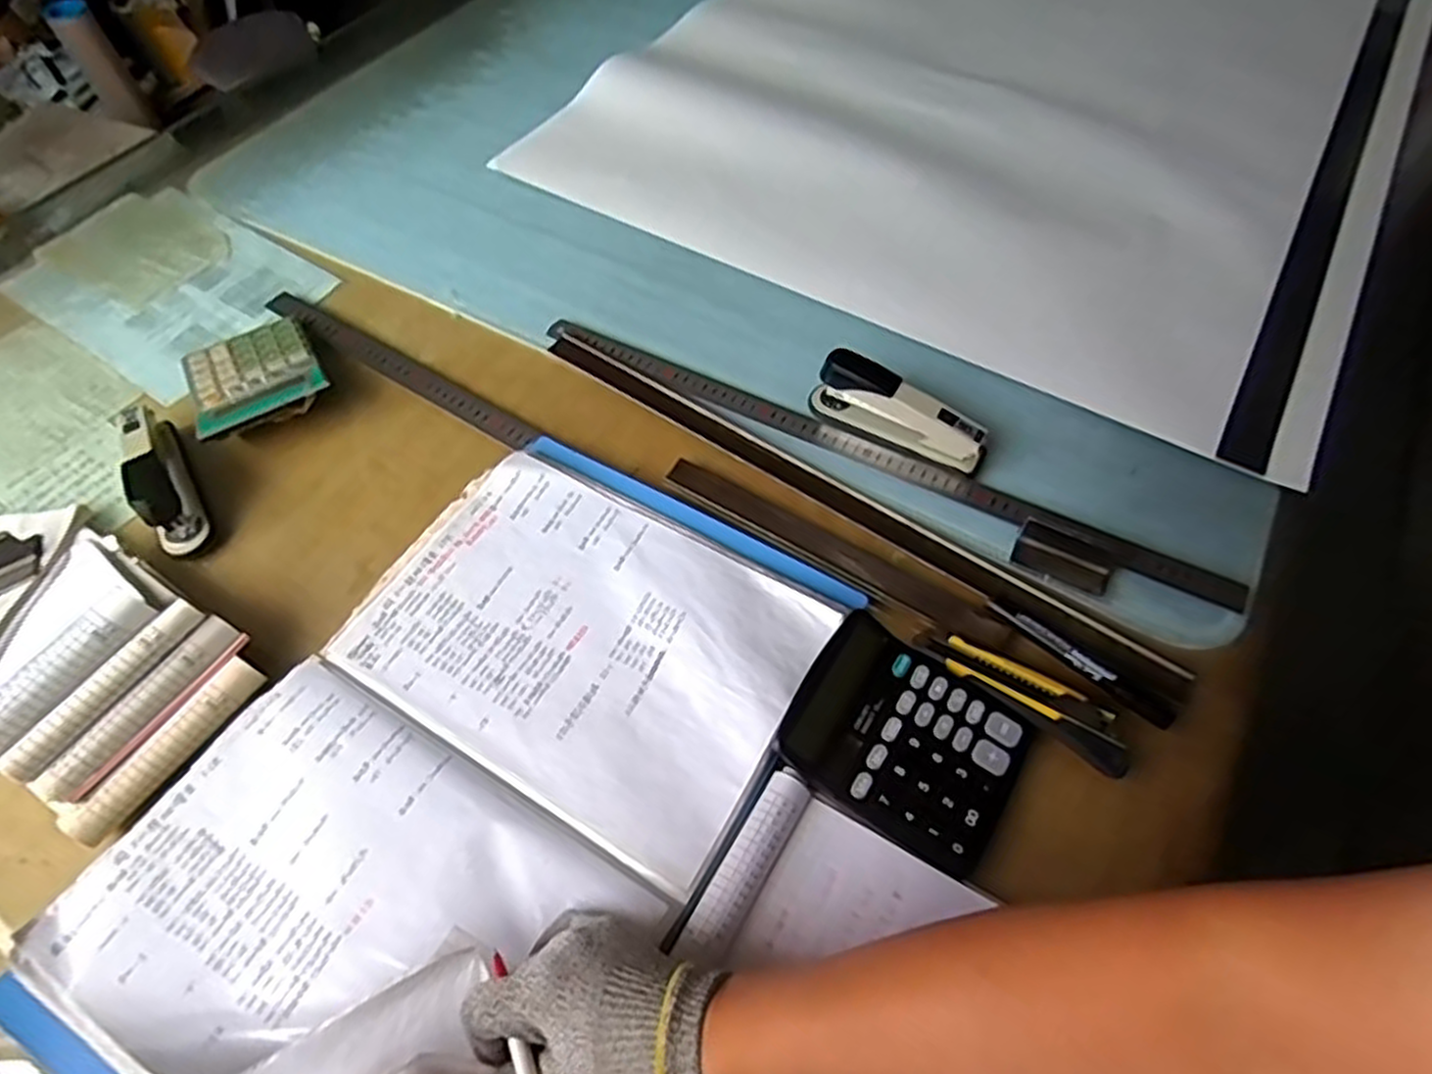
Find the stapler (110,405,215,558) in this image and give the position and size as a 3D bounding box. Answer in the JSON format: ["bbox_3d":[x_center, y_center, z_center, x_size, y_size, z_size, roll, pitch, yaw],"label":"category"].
[{"bbox_3d":[-0.449,-0.052,0.627,0.032,0.056,0.140,-27,59,-15],"label":"stapler"}]

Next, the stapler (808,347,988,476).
[{"bbox_3d":[0.148,-0.104,0.634,0.149,0.062,0.030,24,60,17],"label":"stapler"}]

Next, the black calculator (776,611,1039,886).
[{"bbox_3d":[0.121,0.128,0.497,0.140,0.032,0.117,26,60,19],"label":"black calculator"}]

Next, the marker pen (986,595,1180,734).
[{"bbox_3d":[0.251,0.084,0.538,0.136,0.011,0.016,38,65,24],"label":"marker pen"}]

